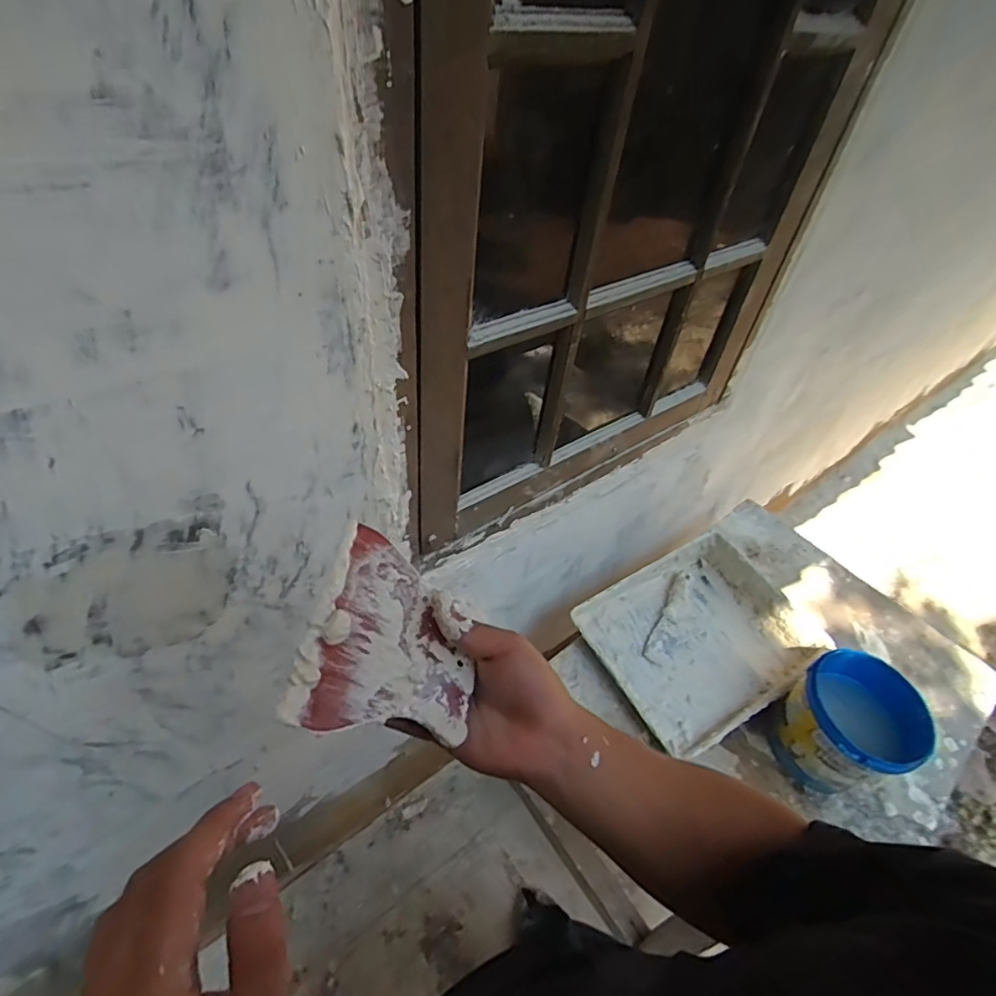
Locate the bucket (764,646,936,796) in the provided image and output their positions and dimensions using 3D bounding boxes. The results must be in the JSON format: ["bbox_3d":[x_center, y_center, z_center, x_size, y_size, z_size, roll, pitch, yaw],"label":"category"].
[{"bbox_3d":[0.516,0.333,0.840,0.164,0.134,0.159,3,51,-4],"label":"bucket"}]

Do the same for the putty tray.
[{"bbox_3d":[0.340,0.241,0.969,0.369,0.070,0.283,-23,57,-22],"label":"putty tray"}]

